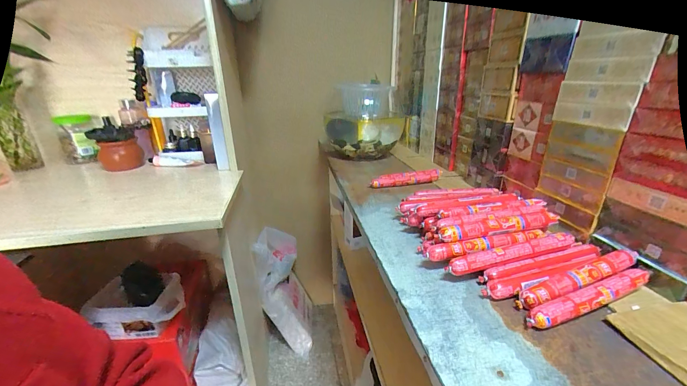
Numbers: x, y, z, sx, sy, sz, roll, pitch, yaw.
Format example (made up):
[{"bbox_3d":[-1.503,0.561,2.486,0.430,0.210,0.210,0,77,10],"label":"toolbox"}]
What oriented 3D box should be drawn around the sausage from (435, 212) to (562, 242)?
[{"bbox_3d":[0.197,0.042,0.368,0.159,0.015,0.021,-5,23,-11],"label":"sausage"}]

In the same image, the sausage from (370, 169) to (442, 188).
[{"bbox_3d":[0.145,-0.033,0.654,0.180,0.027,0.024,-8,22,-16],"label":"sausage"}]

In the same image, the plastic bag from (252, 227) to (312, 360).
[{"bbox_3d":[-0.217,0.360,1.115,0.163,0.497,0.219,-4,23,-8],"label":"plastic bag"}]

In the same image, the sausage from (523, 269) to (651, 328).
[{"bbox_3d":[0.250,0.107,0.293,0.162,0.022,0.019,-8,22,-16],"label":"sausage"}]

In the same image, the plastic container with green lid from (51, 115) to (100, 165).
[{"bbox_3d":[-0.768,-0.153,0.845,0.082,0.129,0.079,-20,29,-39],"label":"plastic container with green lid"}]

